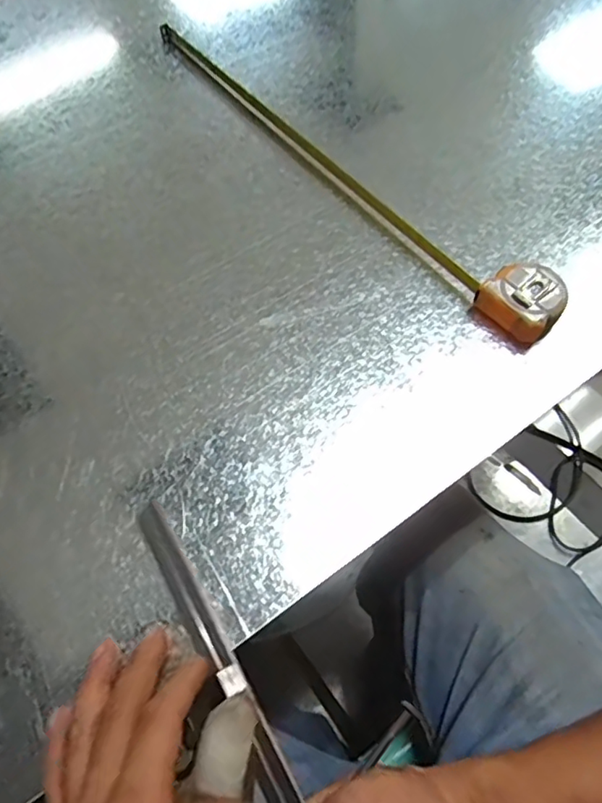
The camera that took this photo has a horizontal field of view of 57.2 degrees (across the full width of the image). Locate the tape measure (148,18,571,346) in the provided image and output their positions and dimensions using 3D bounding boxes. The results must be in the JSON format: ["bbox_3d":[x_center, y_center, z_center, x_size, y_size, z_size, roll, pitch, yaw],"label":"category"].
[{"bbox_3d":[0.028,-0.247,0.530,0.050,0.031,0.541,-35,66,-17],"label":"tape measure"}]

